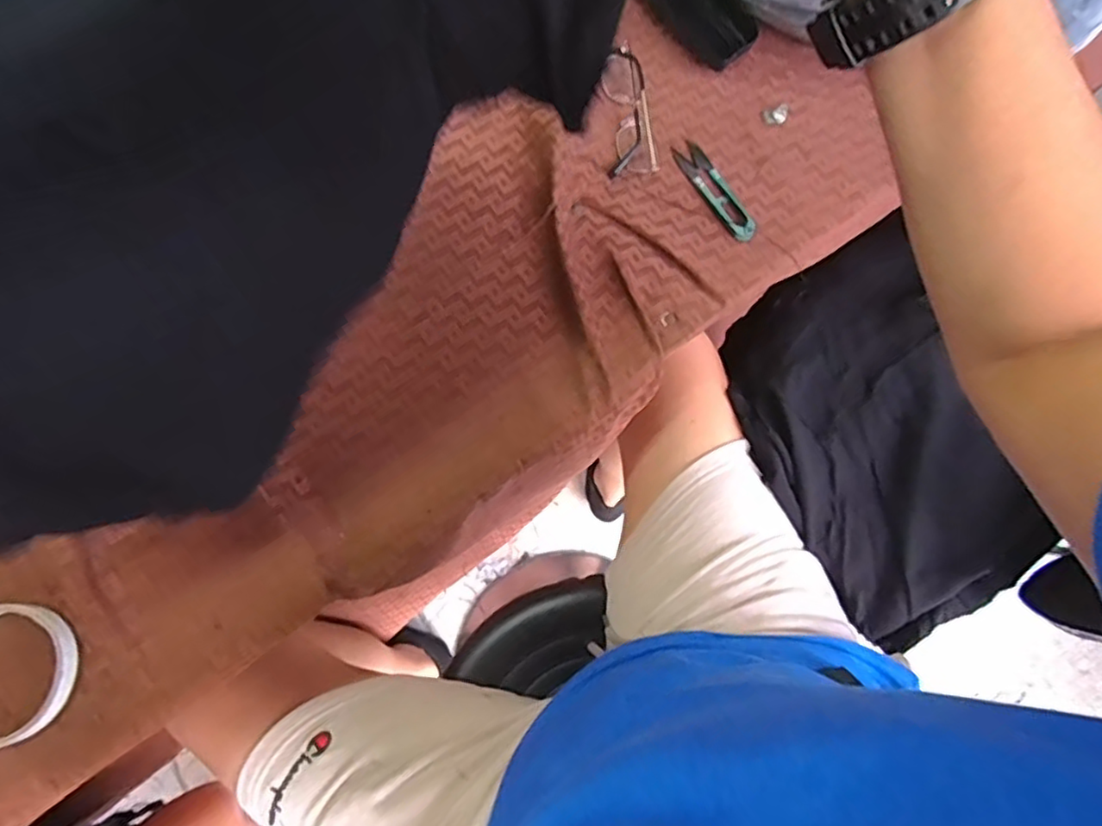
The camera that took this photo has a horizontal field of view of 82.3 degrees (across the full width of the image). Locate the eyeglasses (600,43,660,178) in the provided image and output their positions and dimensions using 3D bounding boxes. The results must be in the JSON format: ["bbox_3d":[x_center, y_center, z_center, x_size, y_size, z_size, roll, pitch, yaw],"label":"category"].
[{"bbox_3d":[0.066,-0.258,0.533,0.038,0.020,0.118,-3,76,-3],"label":"eyeglasses"}]

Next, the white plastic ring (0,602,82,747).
[{"bbox_3d":[-0.344,0.163,0.393,0.088,0.011,0.083,0,76,-2],"label":"white plastic ring"}]

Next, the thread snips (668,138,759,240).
[{"bbox_3d":[0.140,-0.189,0.532,0.025,0.005,0.101,-32,79,-9],"label":"thread snips"}]

